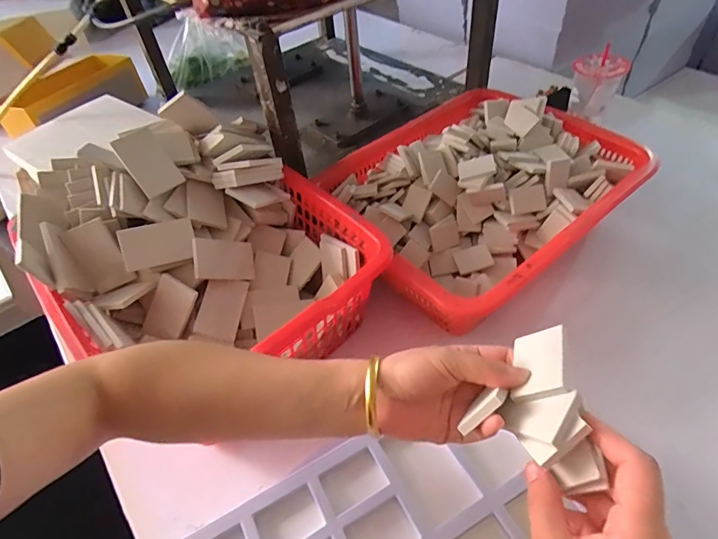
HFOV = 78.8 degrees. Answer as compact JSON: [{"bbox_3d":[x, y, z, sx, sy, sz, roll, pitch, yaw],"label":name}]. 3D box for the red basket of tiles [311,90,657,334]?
[{"bbox_3d":[0.185,-0.120,0.704,0.444,0.124,0.362,-33,52,-21],"label":"red basket of tiles"}]

